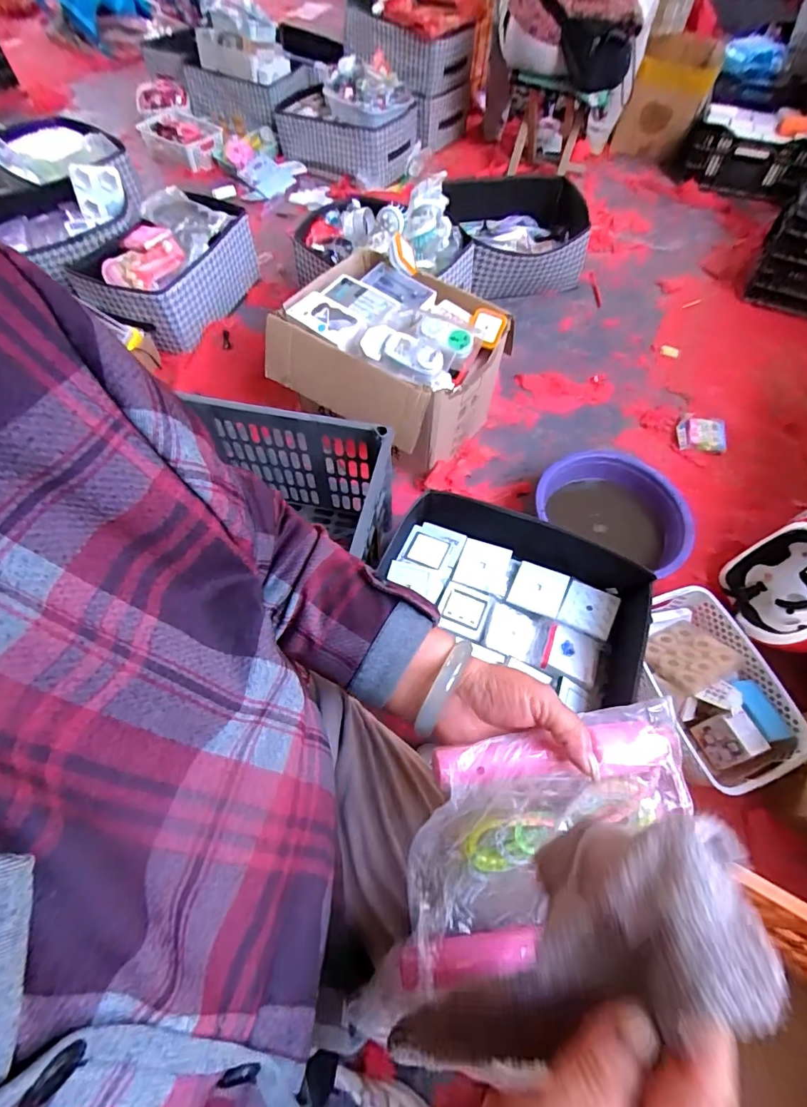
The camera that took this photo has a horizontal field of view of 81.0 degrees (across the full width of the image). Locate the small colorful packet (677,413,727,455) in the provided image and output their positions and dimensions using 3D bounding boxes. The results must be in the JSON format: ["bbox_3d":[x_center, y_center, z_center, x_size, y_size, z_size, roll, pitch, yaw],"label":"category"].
[{"bbox_3d":[0.722,-0.293,1.142,0.104,0.027,0.114,14,61,7],"label":"small colorful packet"}]

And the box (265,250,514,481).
[{"bbox_3d":[-0.035,-0.408,1.010,0.414,0.246,0.340,31,64,16],"label":"box"}]

